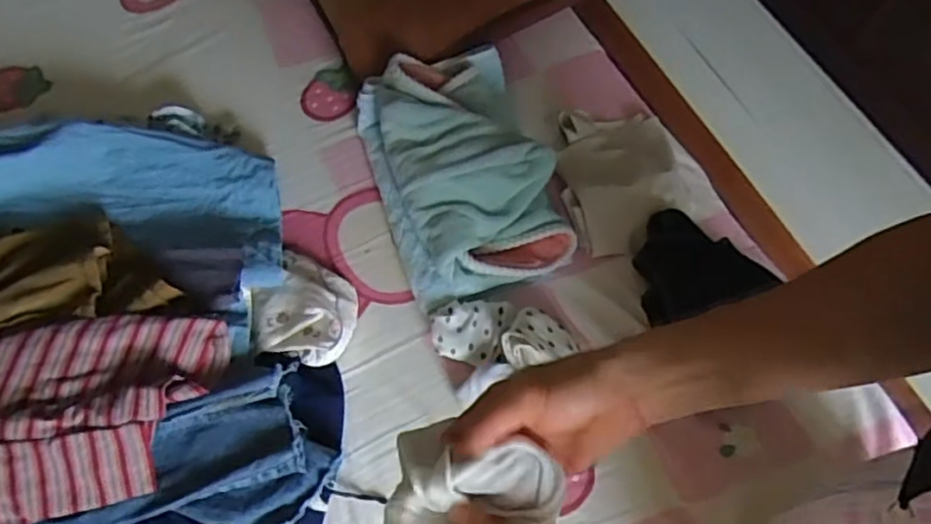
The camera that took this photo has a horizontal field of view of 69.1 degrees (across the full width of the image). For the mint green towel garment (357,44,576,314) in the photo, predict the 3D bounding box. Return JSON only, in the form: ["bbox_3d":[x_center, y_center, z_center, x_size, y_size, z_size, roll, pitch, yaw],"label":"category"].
[{"bbox_3d":[-0.004,-0.114,0.835,0.205,0.098,0.304,-17,68,-8],"label":"mint green towel garment"}]

